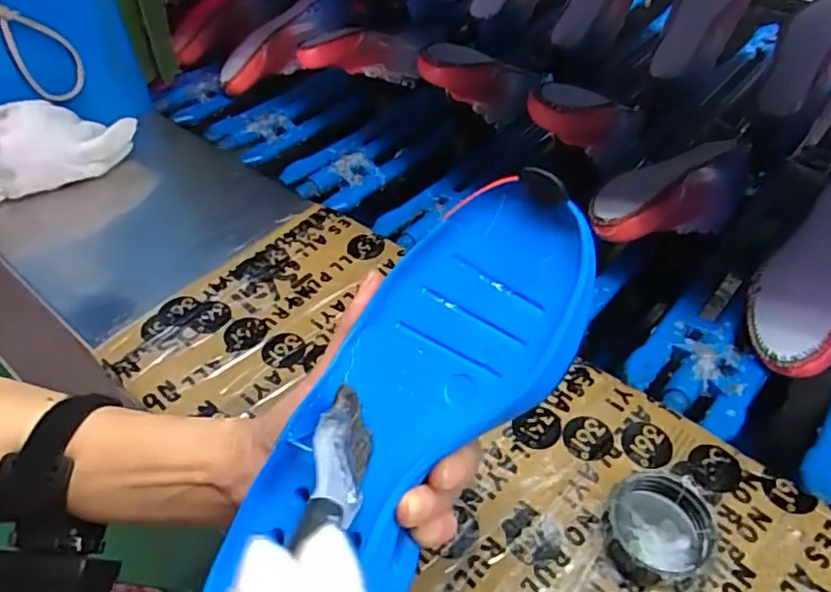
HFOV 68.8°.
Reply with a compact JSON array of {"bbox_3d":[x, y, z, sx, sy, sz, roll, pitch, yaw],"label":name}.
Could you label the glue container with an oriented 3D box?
[{"bbox_3d":[0.149,0.137,0.367,0.054,0.020,0.055,1,45,-1],"label":"glue container"}]

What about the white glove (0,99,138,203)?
[{"bbox_3d":[-0.380,-0.145,0.599,0.186,0.071,0.067,-25,51,-25],"label":"white glove"}]

